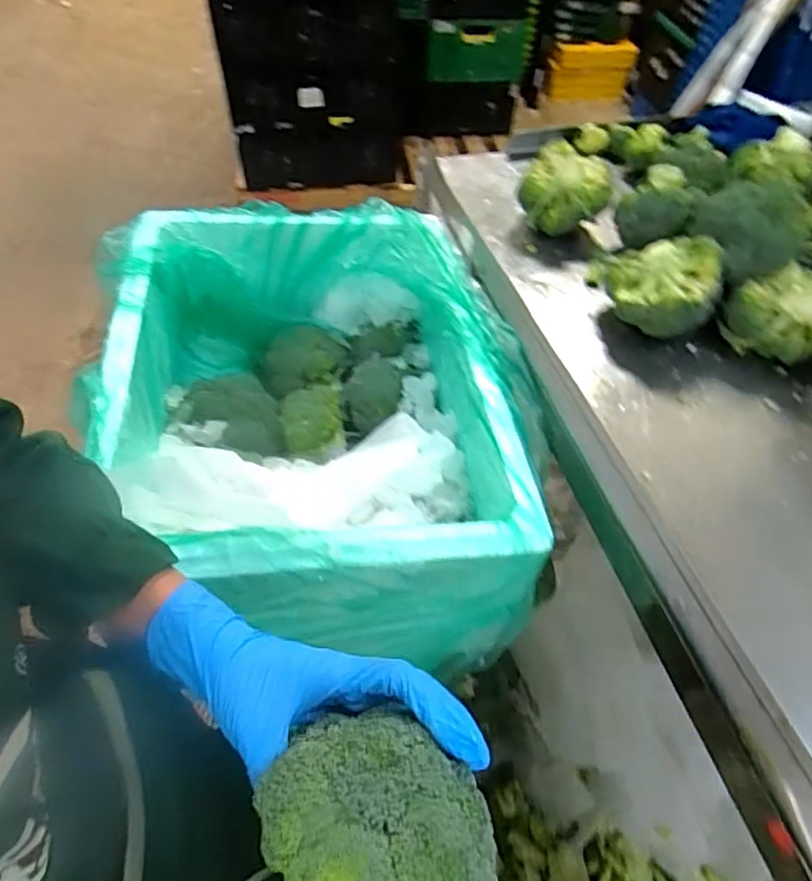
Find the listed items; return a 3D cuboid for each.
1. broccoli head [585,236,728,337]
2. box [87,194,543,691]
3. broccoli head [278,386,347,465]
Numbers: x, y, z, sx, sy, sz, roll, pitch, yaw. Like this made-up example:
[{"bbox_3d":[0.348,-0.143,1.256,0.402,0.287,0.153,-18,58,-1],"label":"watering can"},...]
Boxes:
[{"bbox_3d":[0.279,-0.181,0.669,0.138,0.110,0.109,20,54,13],"label":"broccoli head"},{"bbox_3d":[-0.113,-0.038,0.721,0.443,0.244,0.555,-4,52,-6],"label":"box"},{"bbox_3d":[-0.133,-0.022,0.843,0.092,0.077,0.107,-14,54,-13],"label":"broccoli head"}]

